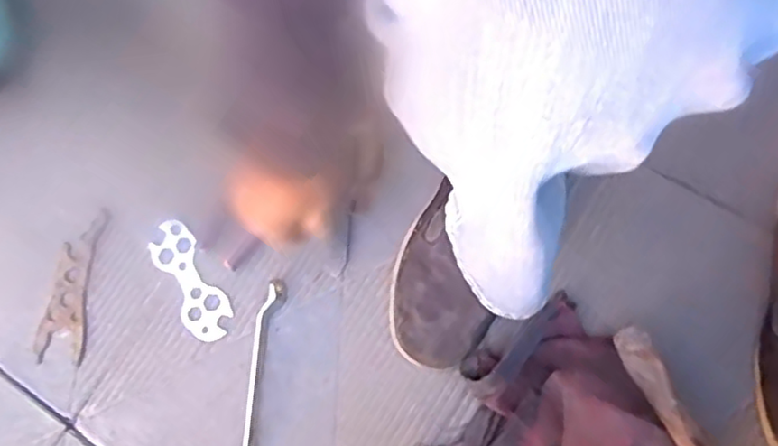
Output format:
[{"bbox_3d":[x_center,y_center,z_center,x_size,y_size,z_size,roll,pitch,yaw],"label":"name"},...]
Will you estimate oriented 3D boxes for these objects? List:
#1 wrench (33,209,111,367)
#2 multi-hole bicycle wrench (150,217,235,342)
[{"bbox_3d":[-0.309,0.059,0.649,0.047,0.005,0.149,2,74,9],"label":"wrench"},{"bbox_3d":[-0.192,0.054,0.639,0.048,0.006,0.127,-33,74,-1],"label":"multi-hole bicycle wrench"}]

